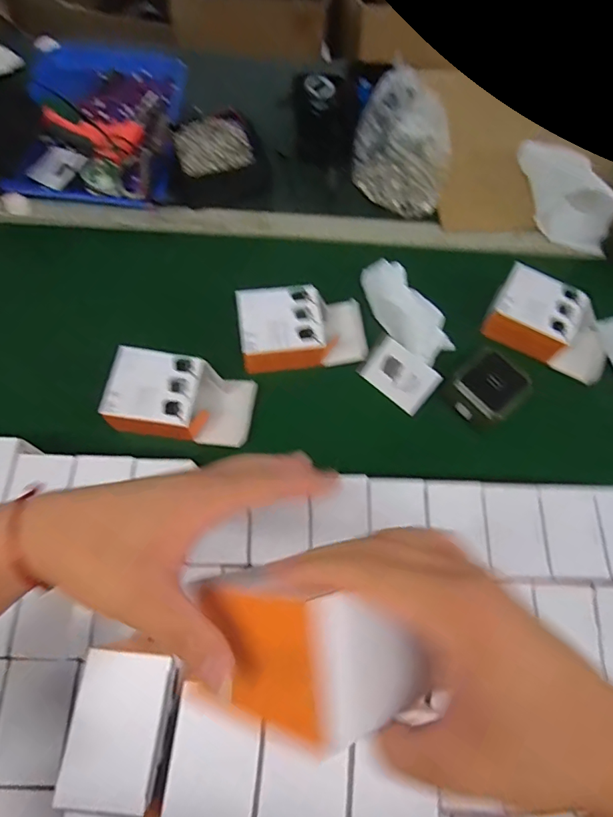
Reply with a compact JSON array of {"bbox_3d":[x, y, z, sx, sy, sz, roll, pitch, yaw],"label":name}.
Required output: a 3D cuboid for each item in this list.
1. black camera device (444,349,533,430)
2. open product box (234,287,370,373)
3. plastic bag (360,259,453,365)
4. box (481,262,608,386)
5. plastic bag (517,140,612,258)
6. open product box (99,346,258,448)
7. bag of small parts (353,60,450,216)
[{"bbox_3d":[0.257,-0.027,0.683,0.088,0.039,0.098,43,73,13],"label":"black camera device"},{"bbox_3d":[-0.005,-0.118,0.701,0.178,0.060,0.100,-7,69,-6],"label":"open product box"},{"bbox_3d":[0.139,-0.142,0.695,0.163,0.088,0.074,40,72,12],"label":"plastic bag"},{"bbox_3d":[0.370,-0.126,0.721,0.183,0.053,0.107,27,70,7],"label":"box"},{"bbox_3d":[0.434,-0.368,0.809,0.093,0.095,0.201,-13,70,-8],"label":"plastic bag"},{"bbox_3d":[-0.166,-0.011,0.641,0.182,0.047,0.105,10,69,1],"label":"open product box"},{"bbox_3d":[0.165,-0.444,0.817,0.160,0.111,0.187,15,69,3],"label":"bag of small parts"}]

